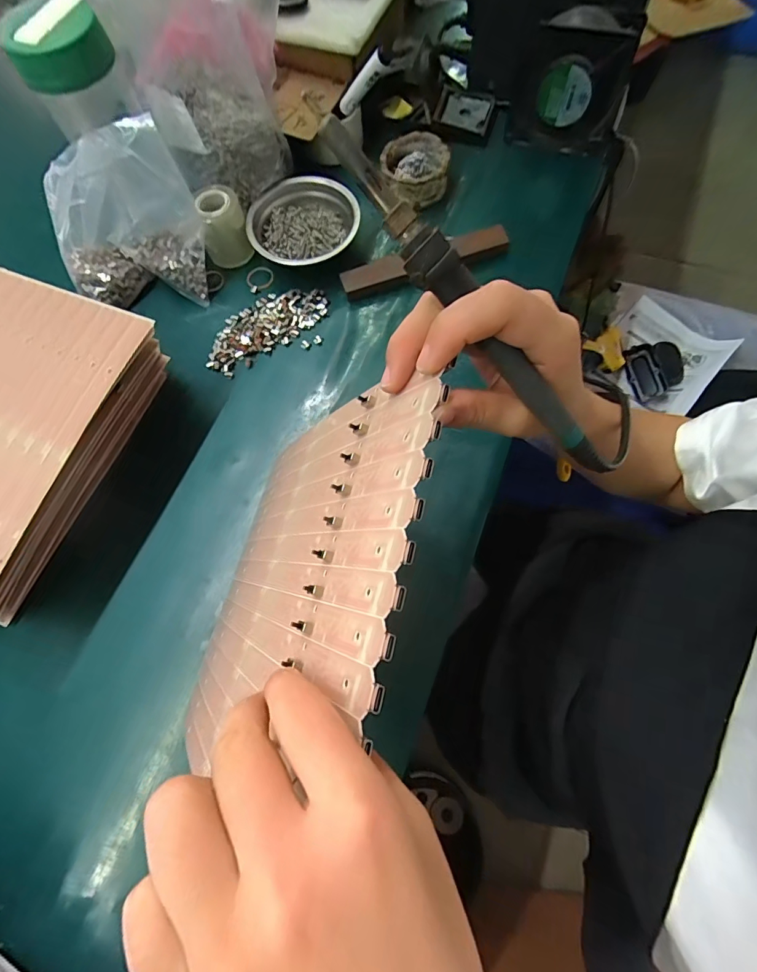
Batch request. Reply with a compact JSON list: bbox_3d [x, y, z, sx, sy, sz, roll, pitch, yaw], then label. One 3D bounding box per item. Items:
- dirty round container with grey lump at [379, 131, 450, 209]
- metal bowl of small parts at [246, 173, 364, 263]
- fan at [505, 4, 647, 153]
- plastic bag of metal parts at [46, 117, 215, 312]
[{"bbox_3d":[0.045,-0.394,0.533,0.082,0.033,0.083,-6,72,2],"label":"dirty round container with grey lump"},{"bbox_3d":[-0.089,-0.315,0.505,0.128,0.034,0.131,-1,72,3],"label":"metal bowl of small parts"},{"bbox_3d":[0.220,-0.458,0.486,0.119,0.142,0.059,20,74,9],"label":"fan"},{"bbox_3d":[-0.277,-0.275,0.452,0.162,0.135,0.100,4,72,5],"label":"plastic bag of metal parts"}]

